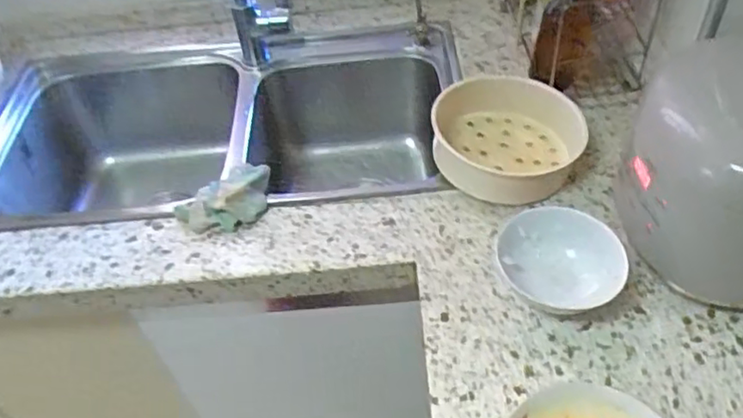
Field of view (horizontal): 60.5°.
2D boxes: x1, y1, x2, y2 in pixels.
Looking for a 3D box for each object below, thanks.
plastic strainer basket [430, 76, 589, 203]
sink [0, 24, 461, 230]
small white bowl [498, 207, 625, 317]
[{"bbox_3d":[0.179,-0.093,0.828,0.196,0.069,0.171,5,49,11],"label":"plastic strainer basket"},{"bbox_3d":[-0.229,-0.064,1.055,0.743,0.236,0.413,-3,48,4],"label":"sink"},{"bbox_3d":[0.202,0.063,0.684,0.133,0.063,0.111,25,56,27],"label":"small white bowl"}]

